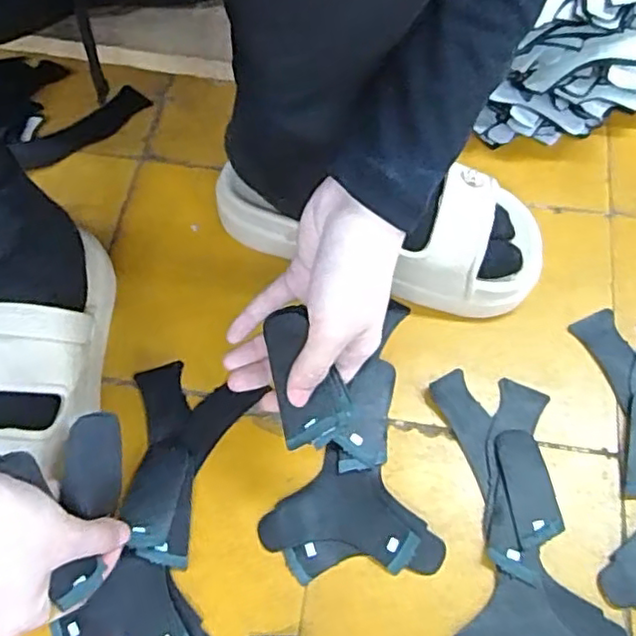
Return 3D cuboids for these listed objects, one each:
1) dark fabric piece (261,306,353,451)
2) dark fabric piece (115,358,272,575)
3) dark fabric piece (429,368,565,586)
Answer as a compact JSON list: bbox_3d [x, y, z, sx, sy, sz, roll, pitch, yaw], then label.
[{"bbox_3d":[-0.009,0.035,0.377,0.039,0.015,0.078,-19,86,-7],"label":"dark fabric piece"},{"bbox_3d":[-0.107,0.094,0.443,0.083,0.017,0.127,18,67,9],"label":"dark fabric piece"},{"bbox_3d":[0.133,0.099,0.443,0.070,0.007,0.139,-12,65,-4],"label":"dark fabric piece"}]

